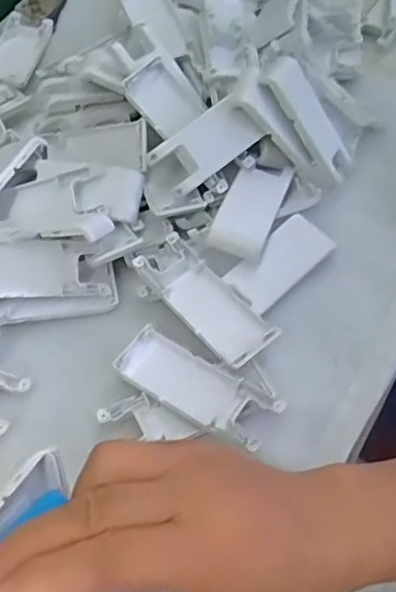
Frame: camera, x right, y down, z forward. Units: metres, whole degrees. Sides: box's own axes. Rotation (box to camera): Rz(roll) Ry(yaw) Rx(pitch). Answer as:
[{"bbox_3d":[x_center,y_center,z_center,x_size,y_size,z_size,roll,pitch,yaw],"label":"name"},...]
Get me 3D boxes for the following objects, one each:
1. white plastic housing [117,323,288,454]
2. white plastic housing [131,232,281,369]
[{"bbox_3d":[-0.002,0.055,0.402,0.103,0.017,0.038,31,62,16],"label":"white plastic housing"},{"bbox_3d":[0.004,0.003,0.434,0.045,0.011,0.104,-40,67,-23],"label":"white plastic housing"}]

